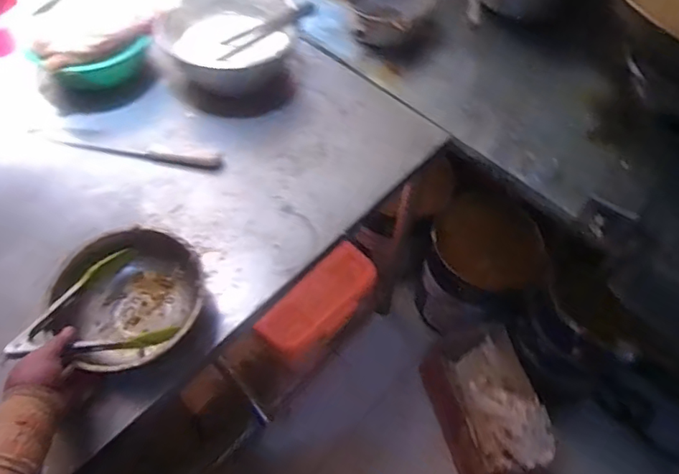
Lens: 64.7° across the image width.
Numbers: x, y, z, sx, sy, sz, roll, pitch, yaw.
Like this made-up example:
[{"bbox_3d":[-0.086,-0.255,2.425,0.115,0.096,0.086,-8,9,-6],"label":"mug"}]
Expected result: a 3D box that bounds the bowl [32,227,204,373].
[{"bbox_3d":[-0.308,0.107,0.808,0.196,0.104,0.213,1,57,-2],"label":"bowl"}]

